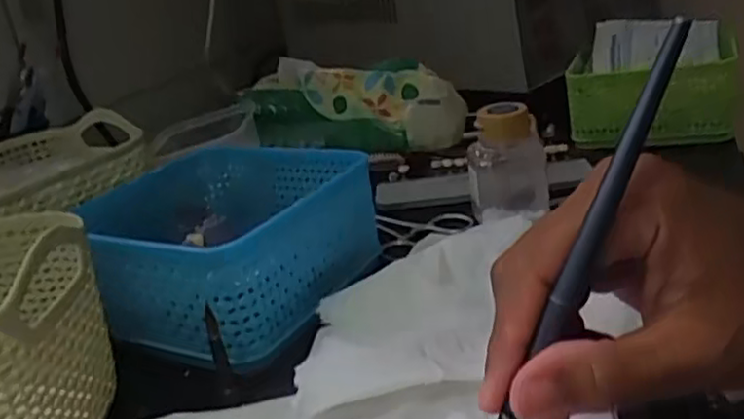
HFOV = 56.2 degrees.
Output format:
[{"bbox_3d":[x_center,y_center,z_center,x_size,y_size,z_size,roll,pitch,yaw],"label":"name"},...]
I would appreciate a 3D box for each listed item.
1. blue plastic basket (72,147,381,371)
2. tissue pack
[{"bbox_3d":[-0.083,0.012,0.379,0.141,0.052,0.133,4,24,29],"label":"blue plastic basket"},{"bbox_3d":[-0.021,-0.090,0.592,0.189,0.053,0.084,-1,23,17],"label":"tissue pack"}]

